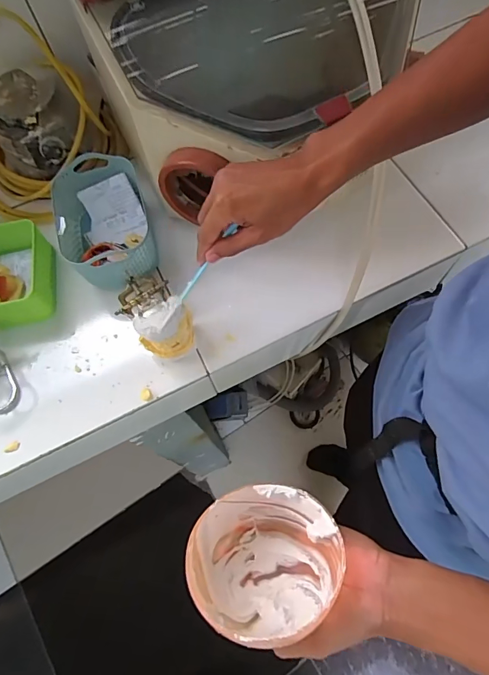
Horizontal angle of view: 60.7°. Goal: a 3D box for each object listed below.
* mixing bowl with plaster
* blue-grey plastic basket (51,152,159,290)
[{"bbox_3d":[0.016,0.189,0.358,0.116,0.064,0.115,6,69,5],"label":"mixing bowl with plaster"},{"bbox_3d":[-0.202,-0.153,0.586,0.125,0.074,0.186,-16,69,-4],"label":"blue-grey plastic basket"}]

